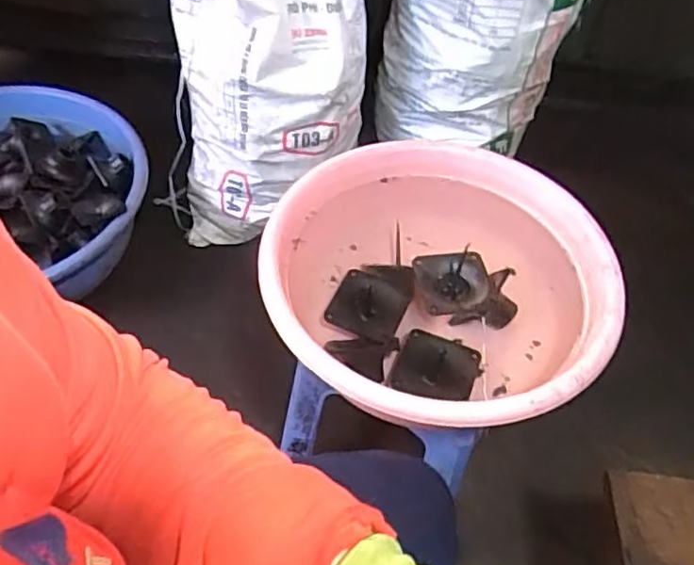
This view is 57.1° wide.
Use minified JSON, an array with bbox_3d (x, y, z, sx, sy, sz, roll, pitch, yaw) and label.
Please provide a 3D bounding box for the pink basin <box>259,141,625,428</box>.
[{"bbox_3d":[0.116,0.003,0.818,0.411,0.117,0.409,3,52,-4],"label":"pink basin"}]

